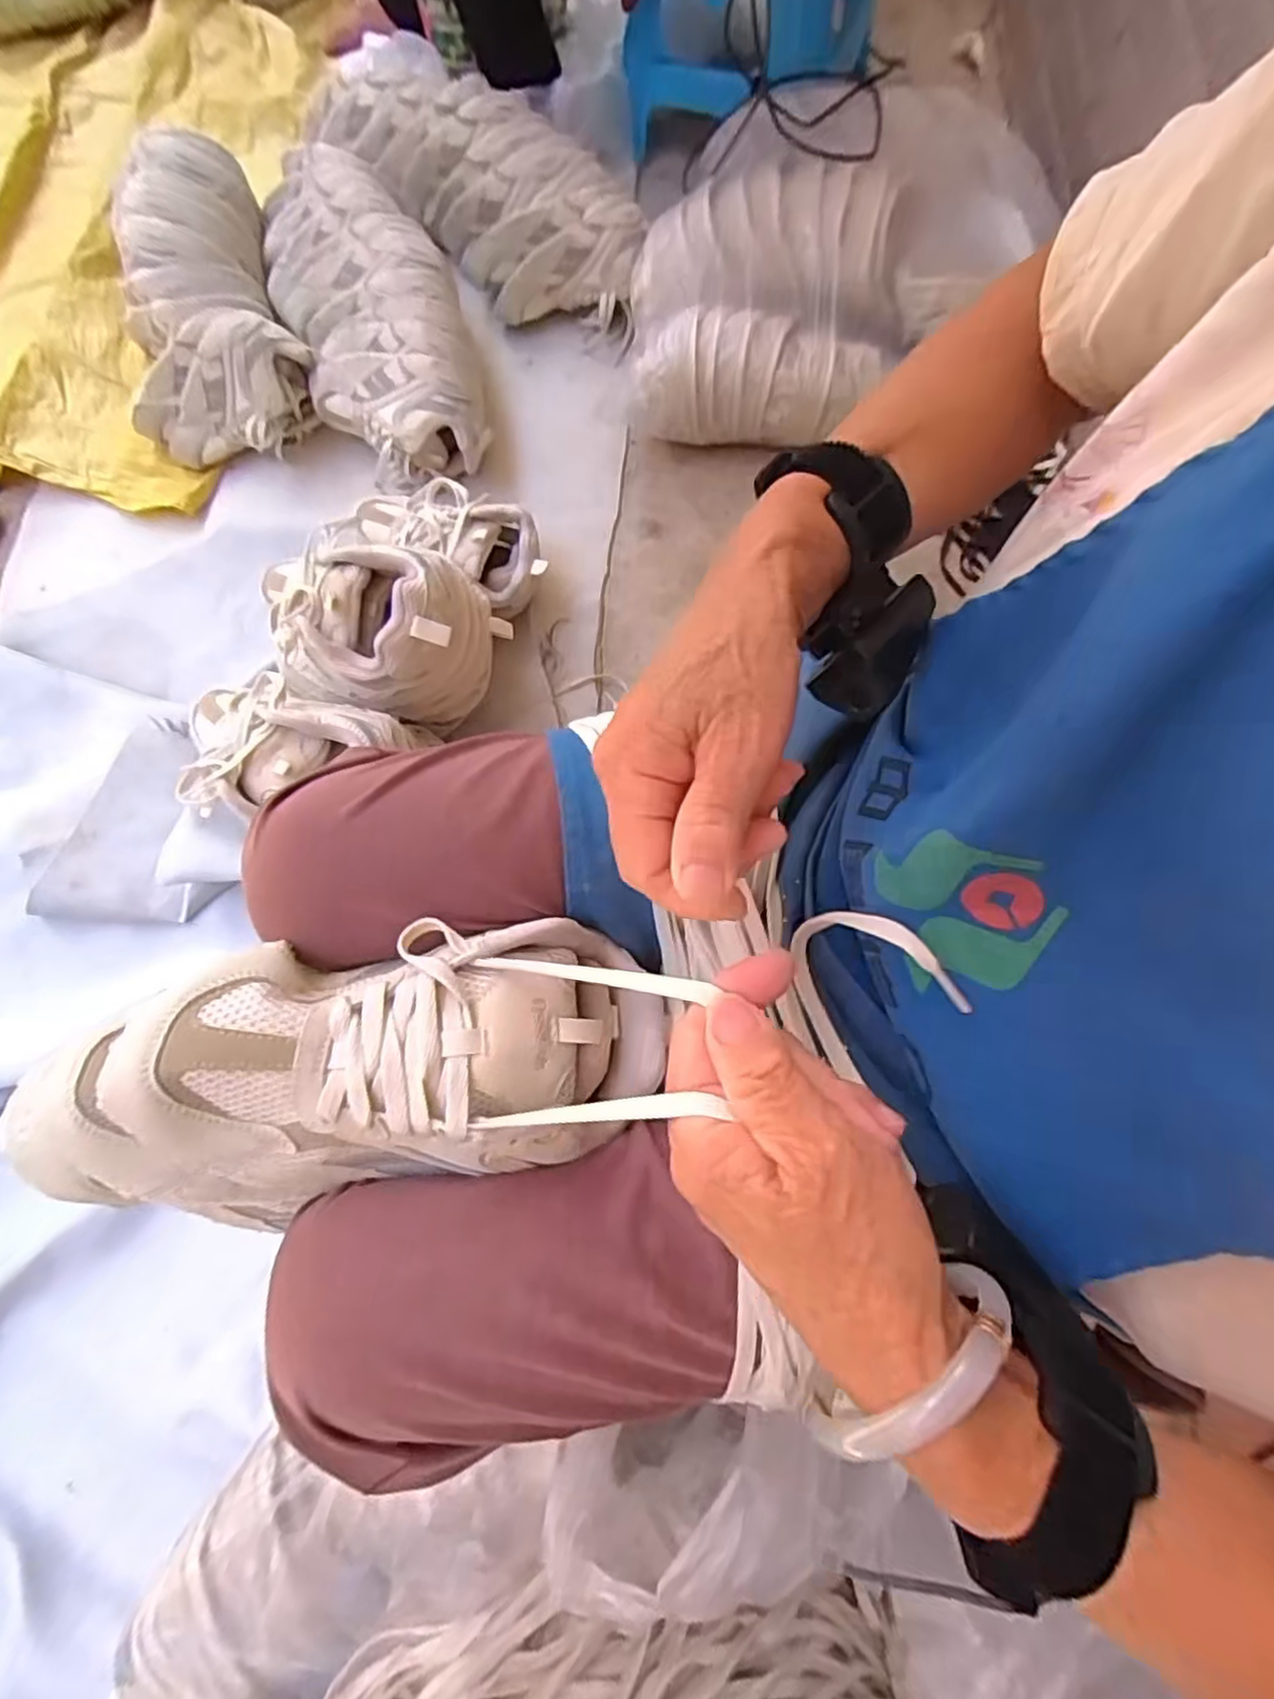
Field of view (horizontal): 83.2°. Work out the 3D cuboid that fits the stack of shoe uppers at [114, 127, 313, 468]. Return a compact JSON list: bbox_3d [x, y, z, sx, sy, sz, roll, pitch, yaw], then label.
[{"bbox_3d":[-0.561,-0.681,0.921,0.229,0.165,0.418,-22,76,-5],"label":"stack of shoe uppers"}]

